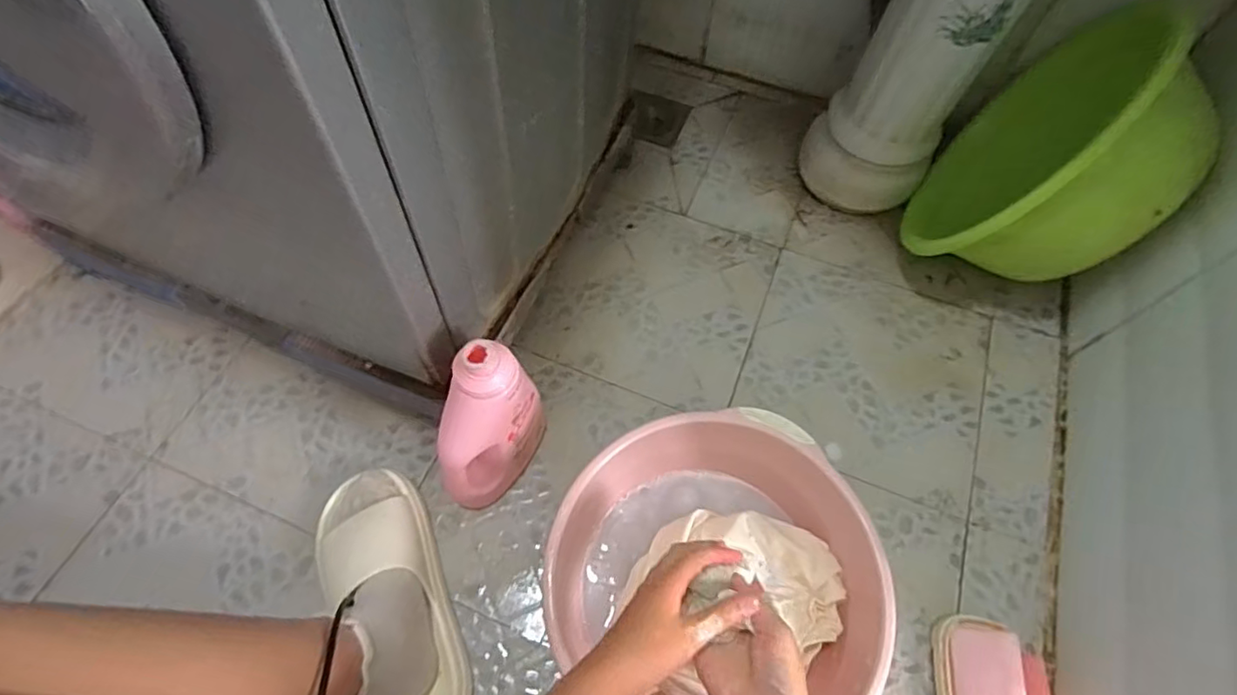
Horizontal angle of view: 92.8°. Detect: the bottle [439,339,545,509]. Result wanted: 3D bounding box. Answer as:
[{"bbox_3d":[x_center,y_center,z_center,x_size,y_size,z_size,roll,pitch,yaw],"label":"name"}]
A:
[{"bbox_3d":[-0.138,0.088,0.608,0.062,0.222,0.126,28,64,11],"label":"bottle"}]

